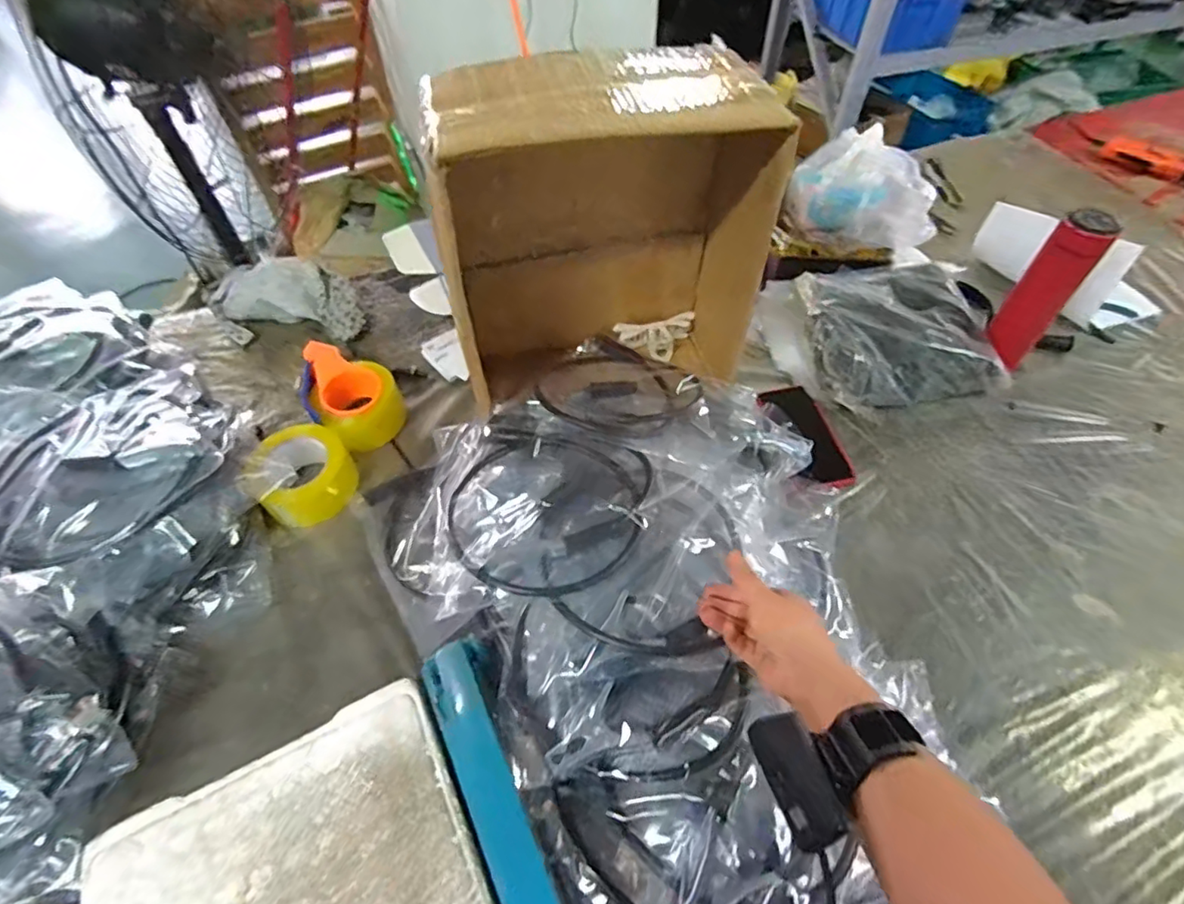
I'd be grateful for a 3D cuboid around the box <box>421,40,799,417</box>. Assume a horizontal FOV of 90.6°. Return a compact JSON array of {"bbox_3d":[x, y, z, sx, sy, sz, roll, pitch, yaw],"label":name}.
[{"bbox_3d":[0.022,-0.232,0.703,0.372,0.390,0.174,-10,54,-9],"label":"box"}]

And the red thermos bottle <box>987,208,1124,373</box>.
[{"bbox_3d":[0.615,-0.213,0.804,0.073,0.236,0.068,-39,63,-24],"label":"red thermos bottle"}]

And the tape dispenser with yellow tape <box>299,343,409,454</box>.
[{"bbox_3d":[-0.335,-0.080,0.816,0.113,0.075,0.165,-29,59,-20],"label":"tape dispenser with yellow tape"}]

